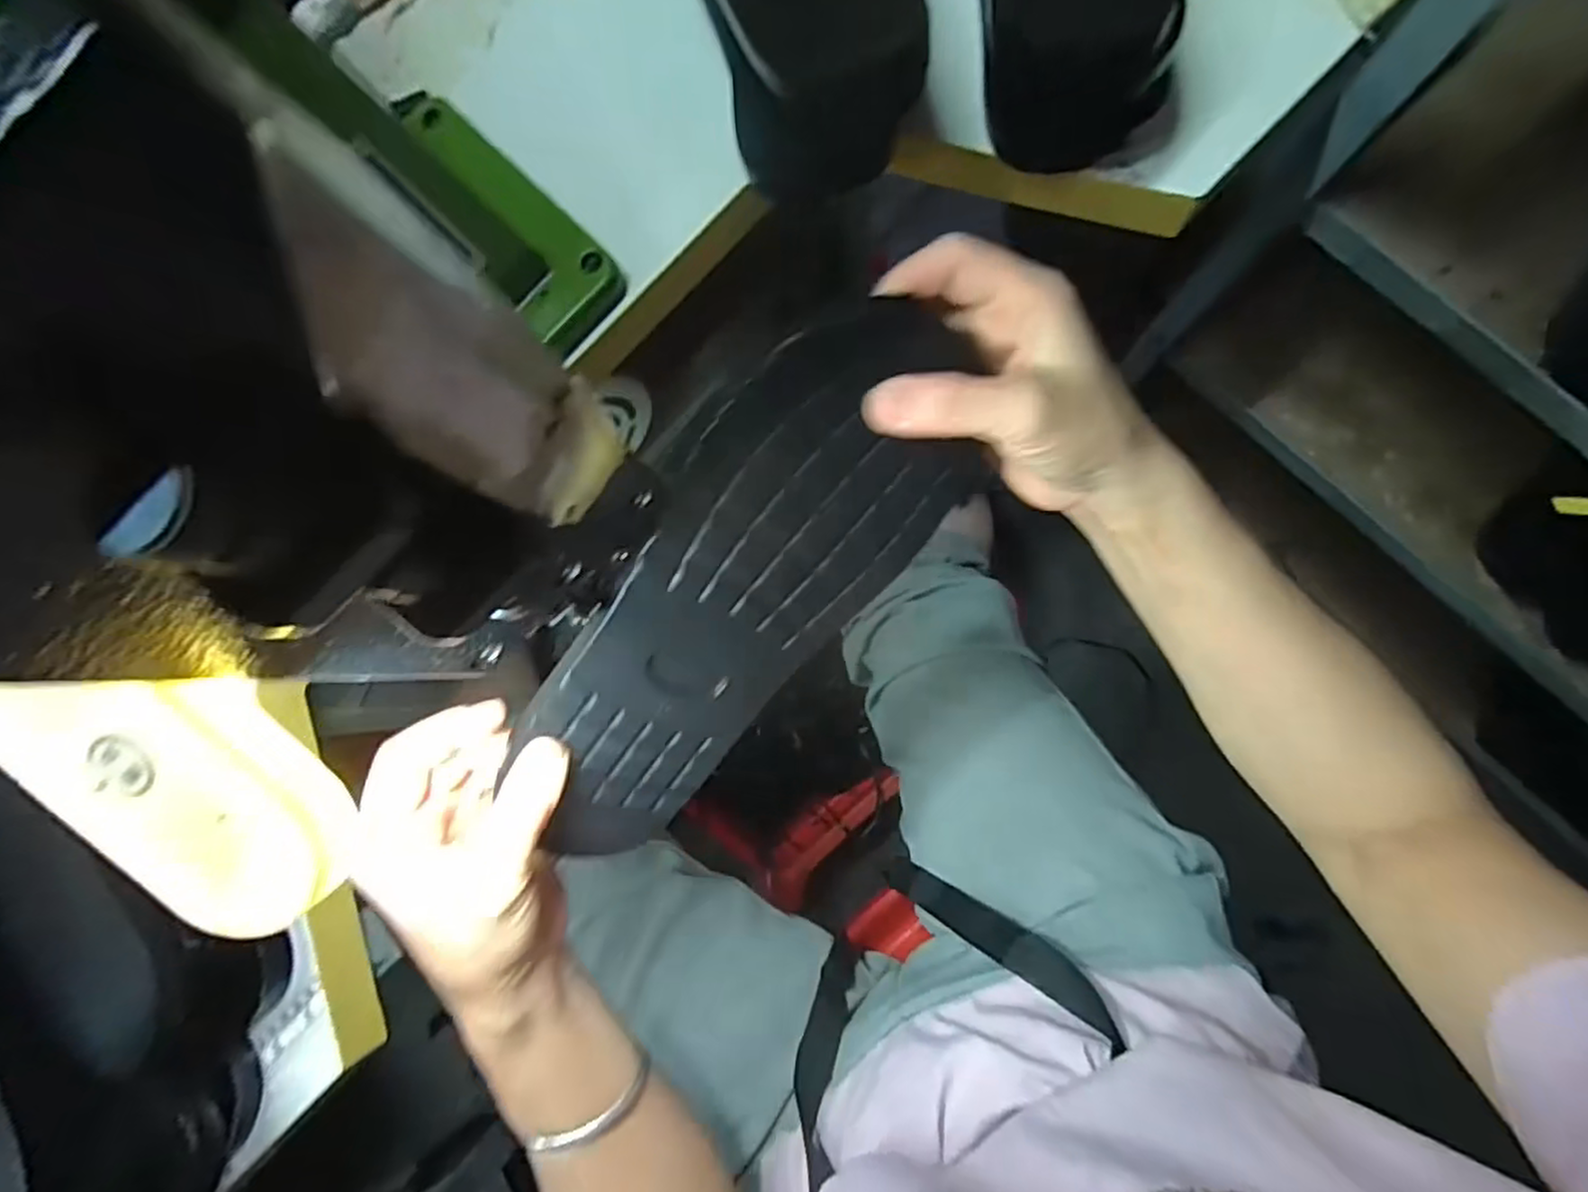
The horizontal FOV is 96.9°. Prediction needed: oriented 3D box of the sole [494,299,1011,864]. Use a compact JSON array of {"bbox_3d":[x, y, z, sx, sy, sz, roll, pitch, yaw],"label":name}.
[{"bbox_3d":[-0.025,-0.001,0.278,0.110,0.019,0.254,36,96,-33],"label":"sole"}]

